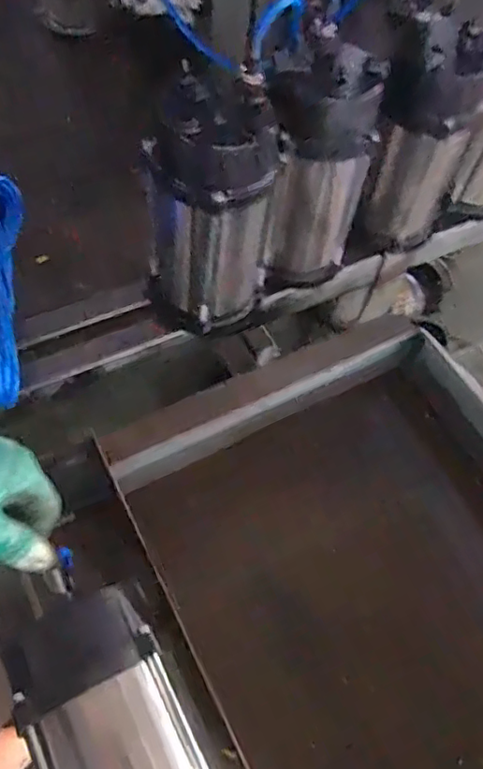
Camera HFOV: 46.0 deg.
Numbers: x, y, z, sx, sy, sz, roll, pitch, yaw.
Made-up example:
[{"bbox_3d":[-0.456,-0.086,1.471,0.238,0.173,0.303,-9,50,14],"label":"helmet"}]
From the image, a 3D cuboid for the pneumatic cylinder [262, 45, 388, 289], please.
[{"bbox_3d":[0.082,-0.233,0.646,0.110,0.238,0.113,12,60,1],"label":"pneumatic cylinder"}]

